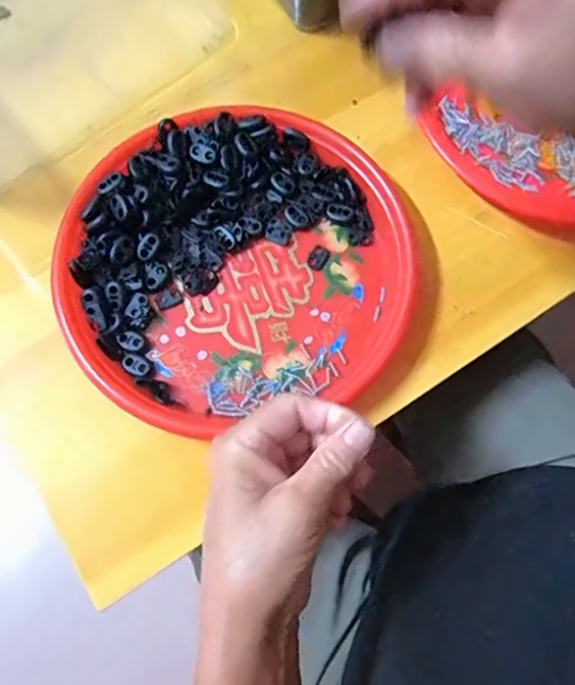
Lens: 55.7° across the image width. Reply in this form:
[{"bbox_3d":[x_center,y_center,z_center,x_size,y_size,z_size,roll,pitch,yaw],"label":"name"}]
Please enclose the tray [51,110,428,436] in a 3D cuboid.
[{"bbox_3d":[-0.036,-0.059,0.376,0.235,0.027,0.216,0,73,-1],"label":"tray"}]

